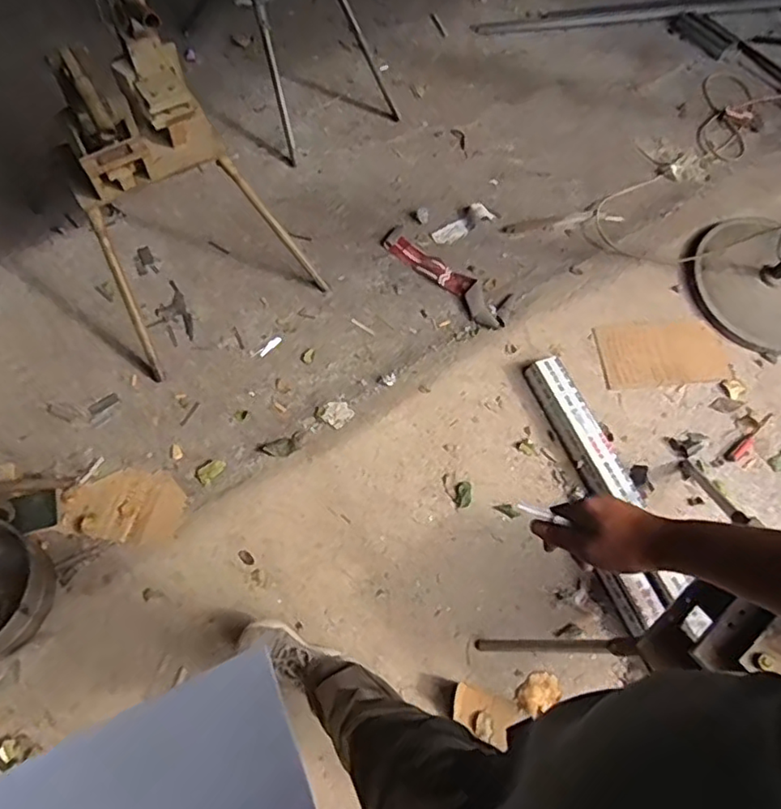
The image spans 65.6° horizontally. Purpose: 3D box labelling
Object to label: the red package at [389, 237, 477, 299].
[{"bbox_3d":[0.119,-0.401,1.764,0.258,0.009,0.077,35,68,12],"label":"red package"}]

